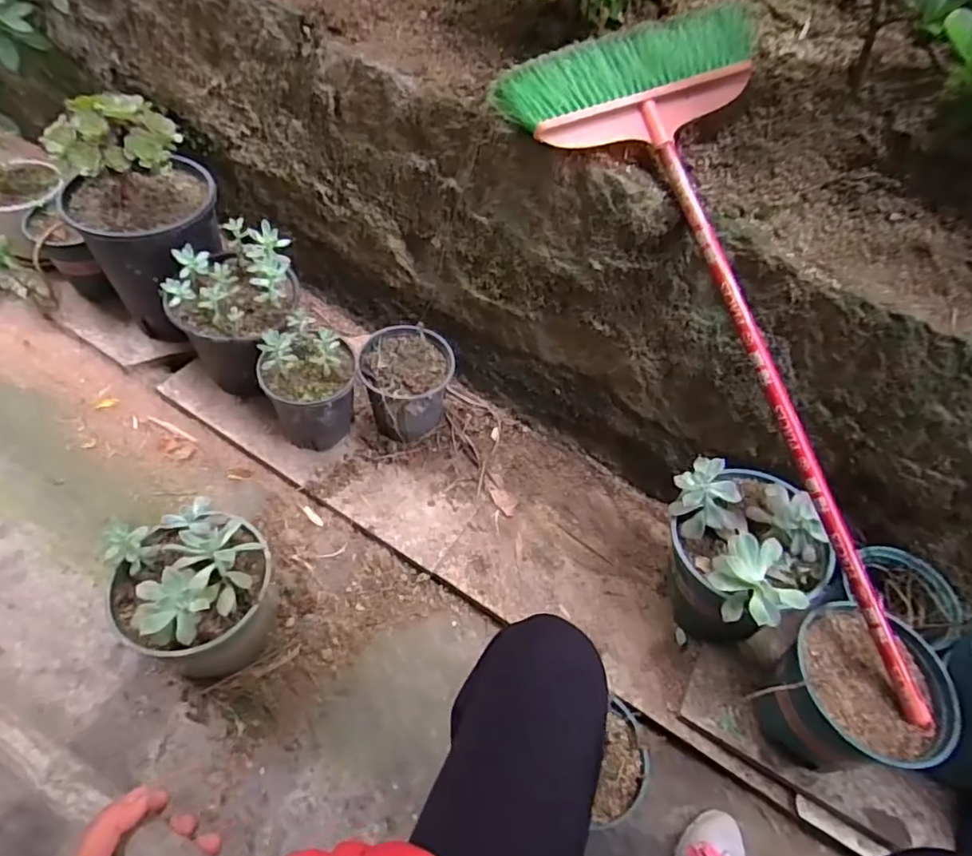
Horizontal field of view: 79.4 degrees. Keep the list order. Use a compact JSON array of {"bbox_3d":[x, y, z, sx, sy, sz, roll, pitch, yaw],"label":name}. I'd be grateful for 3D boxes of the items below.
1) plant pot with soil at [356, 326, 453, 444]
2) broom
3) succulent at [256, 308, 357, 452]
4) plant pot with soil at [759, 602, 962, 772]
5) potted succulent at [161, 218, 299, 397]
[{"bbox_3d":[-0.140,-0.071,1.044,0.149,0.167,0.154,4,54,-5],"label":"plant pot with soil"},{"bbox_3d":[0.303,-0.091,0.712,0.317,0.086,0.885,-15,82,-15],"label":"broom"},{"bbox_3d":[-0.288,-0.069,0.975,0.140,0.255,0.123,-11,56,-15],"label":"succulent"},{"bbox_3d":[0.441,0.330,0.727,0.142,0.184,0.170,-20,59,-20],"label":"plant pot with soil"},{"bbox_3d":[-0.409,-0.193,1.005,0.182,0.258,0.178,4,54,-5],"label":"potted succulent"}]

